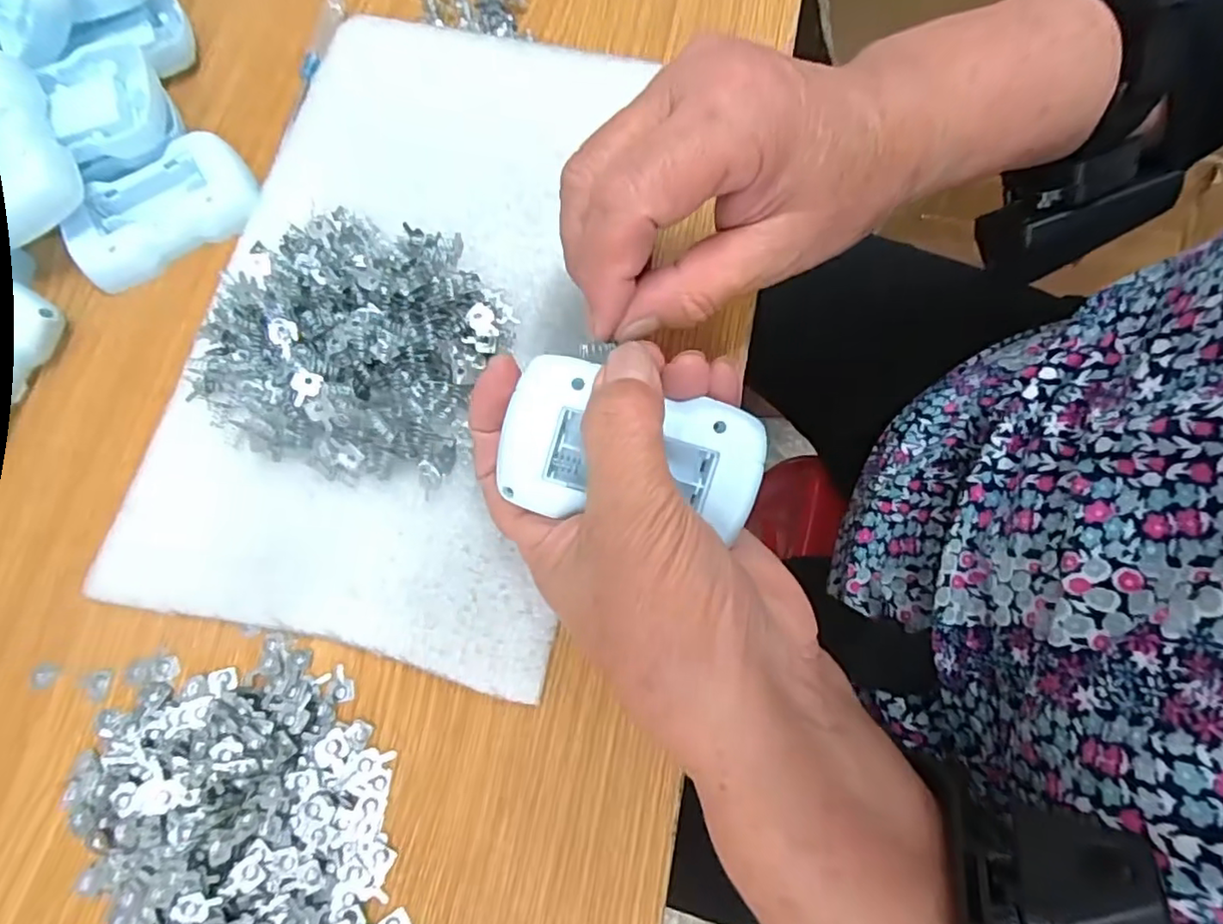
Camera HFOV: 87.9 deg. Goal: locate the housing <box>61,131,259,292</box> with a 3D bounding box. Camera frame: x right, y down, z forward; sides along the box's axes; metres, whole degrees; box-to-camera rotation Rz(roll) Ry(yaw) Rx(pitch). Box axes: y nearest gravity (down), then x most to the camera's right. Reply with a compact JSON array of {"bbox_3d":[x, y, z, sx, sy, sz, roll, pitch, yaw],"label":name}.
[{"bbox_3d":[-0.214,-0.121,0.303,0.085,0.019,0.050,-32,76,-9],"label":"housing"}]

